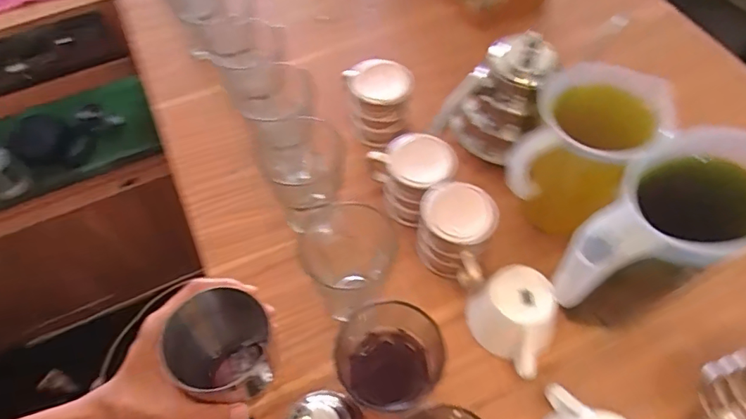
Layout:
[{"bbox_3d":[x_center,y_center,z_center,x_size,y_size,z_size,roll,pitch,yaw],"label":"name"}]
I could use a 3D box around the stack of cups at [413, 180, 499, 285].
[{"bbox_3d":[0.088,0.030,0.544,0.080,0.091,0.093,15,61,12],"label":"stack of cups"}]

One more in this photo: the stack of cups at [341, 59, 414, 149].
[{"bbox_3d":[0.008,-0.140,0.657,0.079,0.091,0.091,-7,59,-2],"label":"stack of cups"}]

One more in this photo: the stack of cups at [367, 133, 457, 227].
[{"bbox_3d":[0.048,-0.042,0.589,0.076,0.089,0.096,-32,62,-16],"label":"stack of cups"}]

